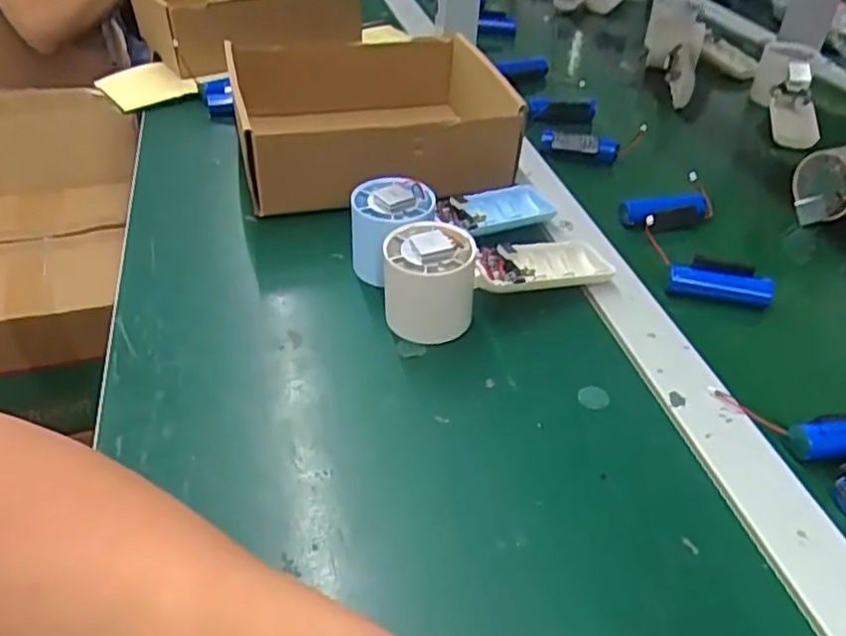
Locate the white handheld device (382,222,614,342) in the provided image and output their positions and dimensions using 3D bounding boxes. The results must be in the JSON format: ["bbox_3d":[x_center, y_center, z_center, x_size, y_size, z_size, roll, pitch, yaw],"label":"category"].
[{"bbox_3d":[0.048,-0.023,0.439,0.163,0.062,0.056,-8,39,-29],"label":"white handheld device"}]

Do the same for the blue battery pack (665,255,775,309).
[{"bbox_3d":[0.193,-0.025,0.457,0.065,0.018,0.026,4,40,4],"label":"blue battery pack"}]

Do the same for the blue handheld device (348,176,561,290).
[{"bbox_3d":[0.028,-0.075,0.481,0.164,0.055,0.060,-28,48,-30],"label":"blue handheld device"}]

